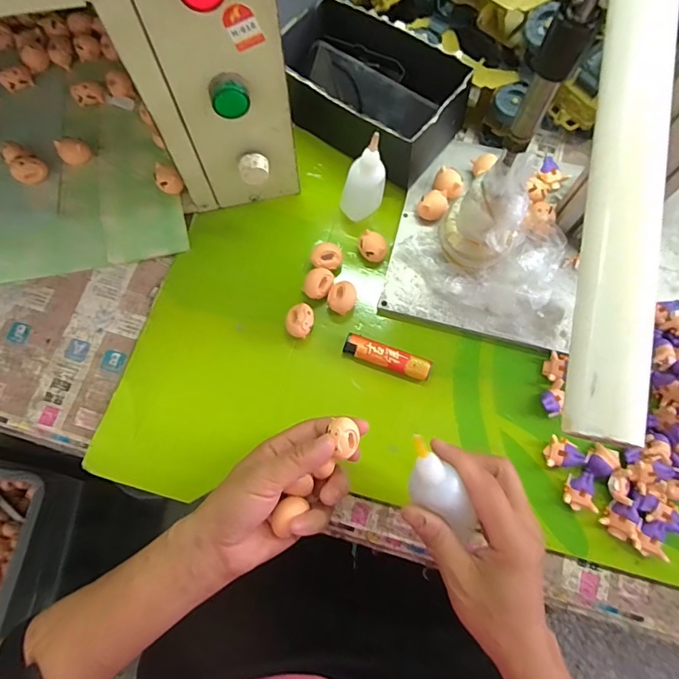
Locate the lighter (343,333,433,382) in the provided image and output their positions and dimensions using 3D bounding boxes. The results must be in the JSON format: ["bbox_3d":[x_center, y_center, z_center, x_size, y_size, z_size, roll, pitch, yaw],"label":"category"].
[{"bbox_3d":[0.044,0.017,0.423,0.081,0.013,0.021,21,75,8],"label":"lighter"}]

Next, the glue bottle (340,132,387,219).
[{"bbox_3d":[0.021,-0.146,0.422,0.039,0.089,0.026,-43,78,-8],"label":"glue bottle"}]

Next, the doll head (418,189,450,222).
[{"bbox_3d":[0.093,-0.132,0.452,0.028,0.021,0.027,0,73,2],"label":"doll head"}]

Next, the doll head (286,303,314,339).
[{"bbox_3d":[-0.036,-0.016,0.428,0.024,0.024,0.031,15,74,6],"label":"doll head"}]

